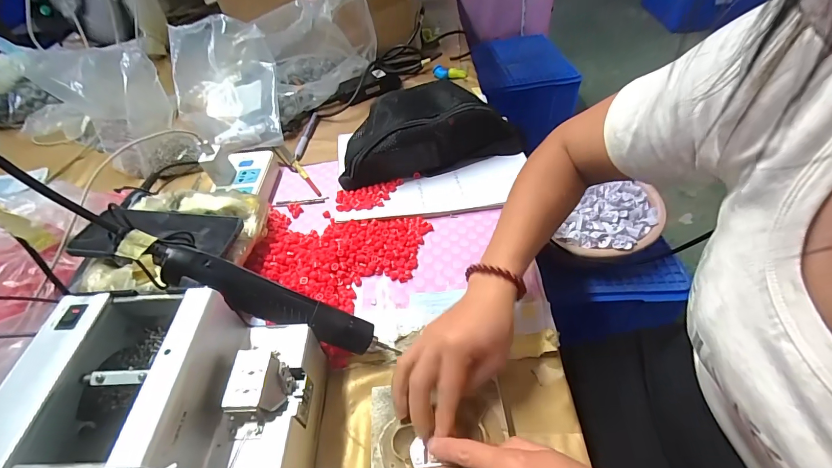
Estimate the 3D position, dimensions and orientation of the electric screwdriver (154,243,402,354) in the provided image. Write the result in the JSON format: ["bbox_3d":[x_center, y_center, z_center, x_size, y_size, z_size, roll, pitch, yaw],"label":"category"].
[{"bbox_3d":[-0.129,0.069,0.366,0.231,0.026,0.032,26,47,-12],"label":"electric screwdriver"}]

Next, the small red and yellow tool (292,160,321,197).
[{"bbox_3d":[-0.169,-0.087,0.591,0.011,0.006,0.101,-31,52,-19],"label":"small red and yellow tool"}]

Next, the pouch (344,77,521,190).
[{"bbox_3d":[0.017,-0.158,0.579,0.277,0.085,0.128,-12,49,-5],"label":"pouch"}]

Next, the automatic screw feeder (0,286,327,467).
[{"bbox_3d":[-0.183,0.136,0.310,0.183,0.142,0.128,-3,48,5],"label":"automatic screw feeder"}]

